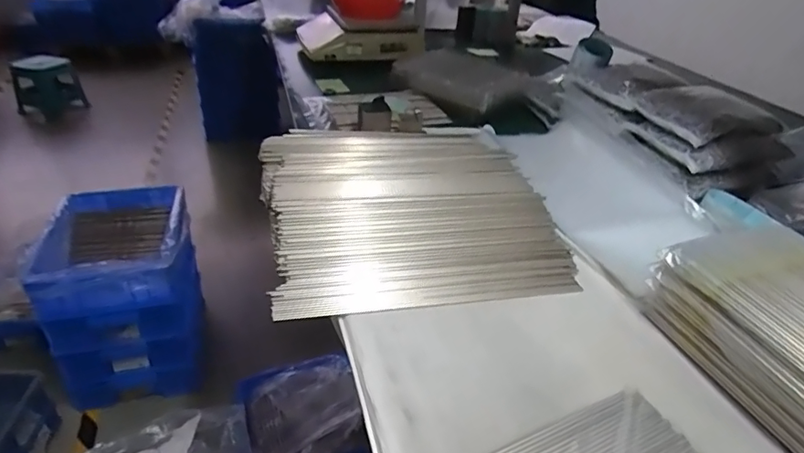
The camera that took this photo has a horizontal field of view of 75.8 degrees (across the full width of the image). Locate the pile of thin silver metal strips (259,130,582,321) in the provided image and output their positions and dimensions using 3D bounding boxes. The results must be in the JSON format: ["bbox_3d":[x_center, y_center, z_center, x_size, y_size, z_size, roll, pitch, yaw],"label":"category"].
[{"bbox_3d":[0.004,-0.045,0.790,0.400,0.061,0.454,-6,35,-13],"label":"pile of thin silver metal strips"}]

